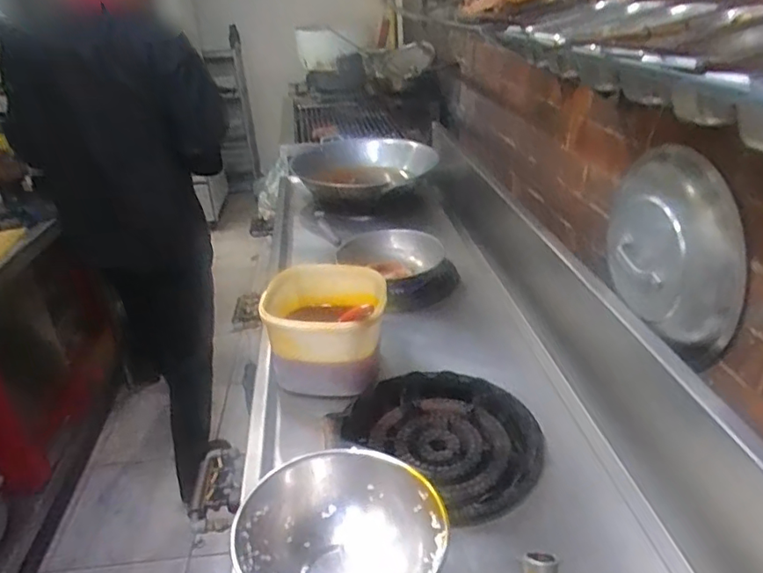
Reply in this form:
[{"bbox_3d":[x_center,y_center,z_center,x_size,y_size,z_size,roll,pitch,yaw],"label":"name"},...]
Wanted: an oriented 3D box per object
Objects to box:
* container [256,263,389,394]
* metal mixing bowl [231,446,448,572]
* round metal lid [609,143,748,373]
[{"bbox_3d":[-0.105,0.086,1.098,0.226,0.177,0.218,-4,28,-3],"label":"container"},{"bbox_3d":[-0.046,0.338,0.712,0.240,0.125,0.231,-2,28,1],"label":"metal mixing bowl"},{"bbox_3d":[0.418,-0.057,0.840,0.056,0.250,0.291,-7,28,-9],"label":"round metal lid"}]

